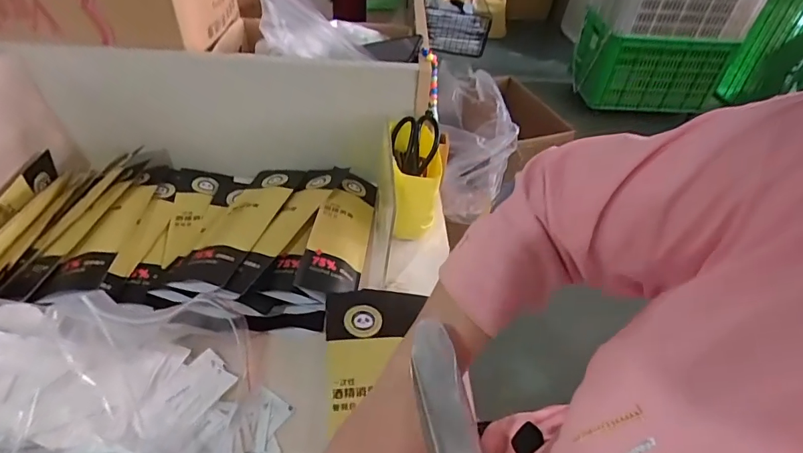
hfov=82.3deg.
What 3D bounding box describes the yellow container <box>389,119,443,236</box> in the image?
[{"bbox_3d":[0.016,-0.074,0.665,0.064,0.110,0.146,1,43,-4],"label":"yellow container"}]

